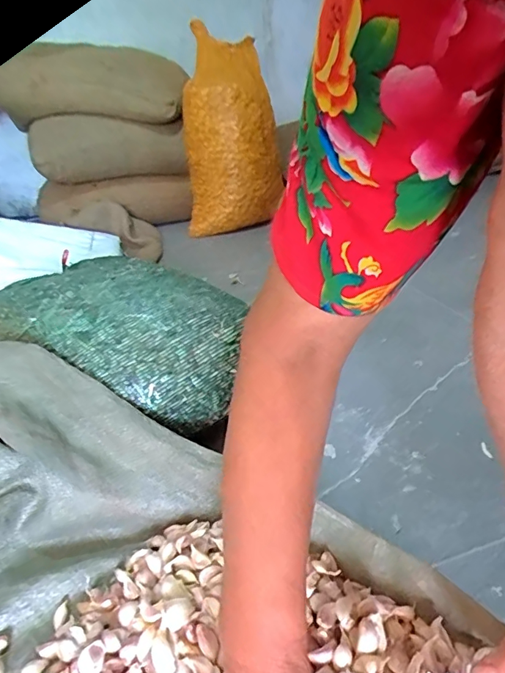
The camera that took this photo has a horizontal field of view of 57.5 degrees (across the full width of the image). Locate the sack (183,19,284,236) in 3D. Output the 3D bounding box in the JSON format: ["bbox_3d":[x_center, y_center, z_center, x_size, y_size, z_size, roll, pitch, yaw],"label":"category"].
[{"bbox_3d":[-0.065,-0.619,1.411,0.265,0.509,0.289,-4,28,4],"label":"sack"}]

